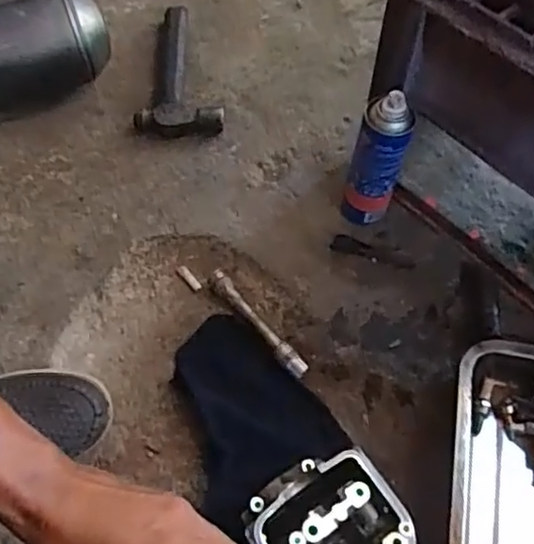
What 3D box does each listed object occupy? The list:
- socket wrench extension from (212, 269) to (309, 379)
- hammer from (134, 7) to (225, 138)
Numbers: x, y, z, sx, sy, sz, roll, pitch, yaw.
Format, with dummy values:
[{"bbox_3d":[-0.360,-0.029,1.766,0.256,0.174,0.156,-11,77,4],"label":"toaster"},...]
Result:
[{"bbox_3d":[-0.011,0.055,0.674,0.019,0.016,0.145,-38,69,-15],"label":"socket wrench extension"},{"bbox_3d":[-0.111,-0.262,0.804,0.104,0.025,0.206,-4,64,1],"label":"hammer"}]

